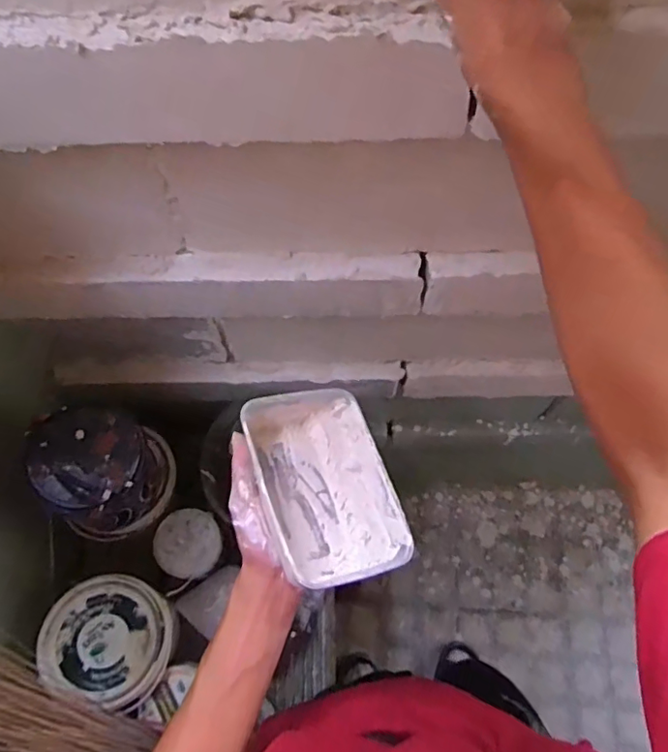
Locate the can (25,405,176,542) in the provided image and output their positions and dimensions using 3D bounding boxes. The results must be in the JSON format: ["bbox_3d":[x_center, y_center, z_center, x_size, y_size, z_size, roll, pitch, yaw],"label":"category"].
[{"bbox_3d":[-0.337,0.154,0.798,0.142,0.190,0.171,4,66,2],"label":"can"}]

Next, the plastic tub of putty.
[{"bbox_3d":[-0.009,0.092,0.475,0.107,0.051,0.170,-19,67,-8],"label":"plastic tub of putty"}]

